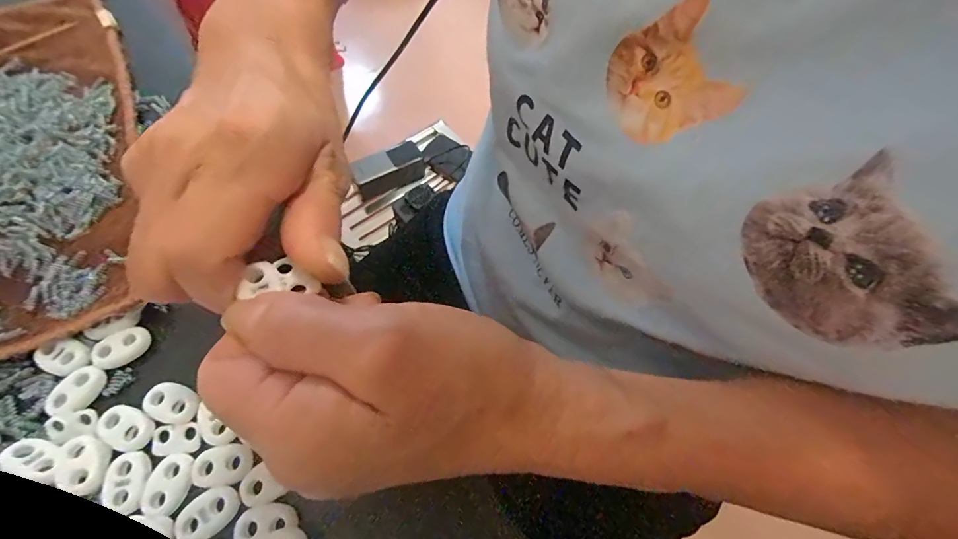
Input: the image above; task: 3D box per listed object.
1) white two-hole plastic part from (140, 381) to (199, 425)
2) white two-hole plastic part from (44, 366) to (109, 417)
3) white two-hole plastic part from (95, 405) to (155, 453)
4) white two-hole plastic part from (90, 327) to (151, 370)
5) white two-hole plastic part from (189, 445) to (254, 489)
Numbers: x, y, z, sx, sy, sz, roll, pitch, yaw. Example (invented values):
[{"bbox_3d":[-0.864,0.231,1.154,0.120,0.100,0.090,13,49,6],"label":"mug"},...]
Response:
[{"bbox_3d":[-0.130,0.056,0.176,0.022,0.004,0.015,21,64,8],"label":"white two-hole plastic part"},{"bbox_3d":[-0.171,0.053,0.177,0.015,0.004,0.023,34,66,15],"label":"white two-hole plastic part"},{"bbox_3d":[-0.146,0.065,0.170,0.022,0.004,0.016,20,63,8],"label":"white two-hole plastic part"},{"bbox_3d":[-0.161,0.034,0.186,0.023,0.004,0.015,-30,67,-16],"label":"white two-hole plastic part"},{"bbox_3d":[-0.103,0.078,0.165,0.022,0.004,0.014,-8,63,-6],"label":"white two-hole plastic part"}]

